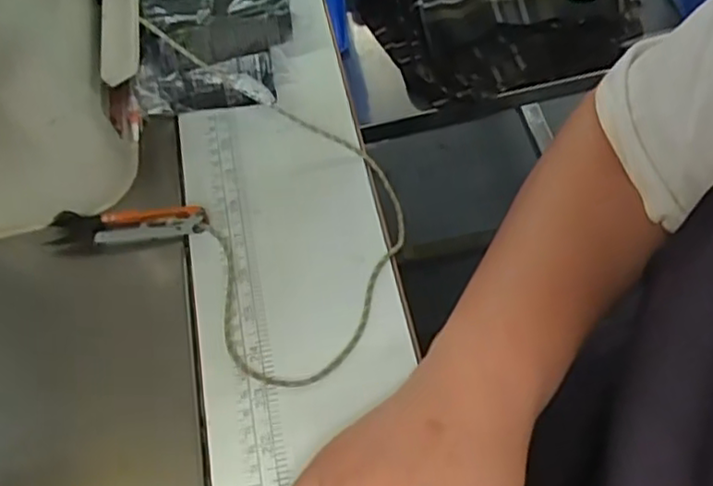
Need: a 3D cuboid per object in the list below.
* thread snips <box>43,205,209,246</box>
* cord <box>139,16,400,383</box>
[{"bbox_3d":[-0.144,-0.013,0.424,0.102,0.010,0.023,-4,58,5],"label":"thread snips"},{"bbox_3d":[-0.039,-0.044,0.395,0.117,0.066,0.224,-17,59,-6],"label":"cord"}]

